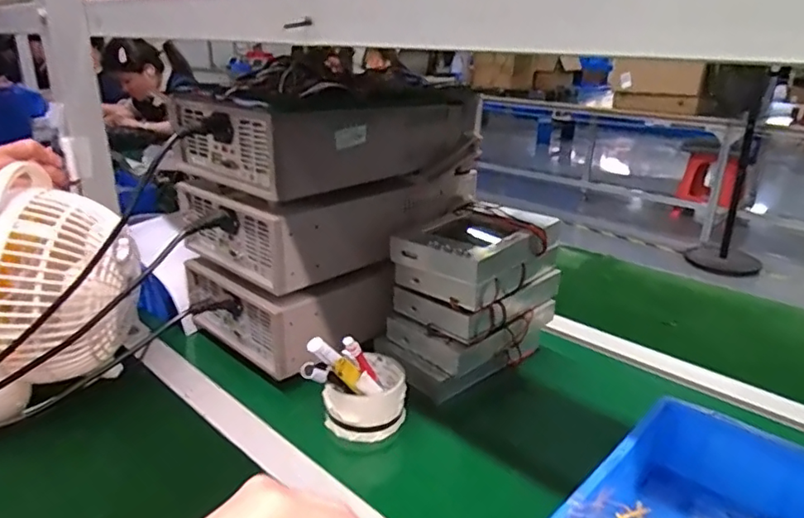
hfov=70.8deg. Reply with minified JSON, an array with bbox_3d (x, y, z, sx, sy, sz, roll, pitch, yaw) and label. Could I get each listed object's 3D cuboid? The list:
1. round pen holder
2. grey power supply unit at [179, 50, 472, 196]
[{"bbox_3d":[-0.040,0.140,0.604,0.087,0.071,0.078,0,23,-3],"label":"round pen holder"},{"bbox_3d":[-0.086,-0.178,0.718,0.218,0.113,0.333,19,29,39],"label":"grey power supply unit"}]

